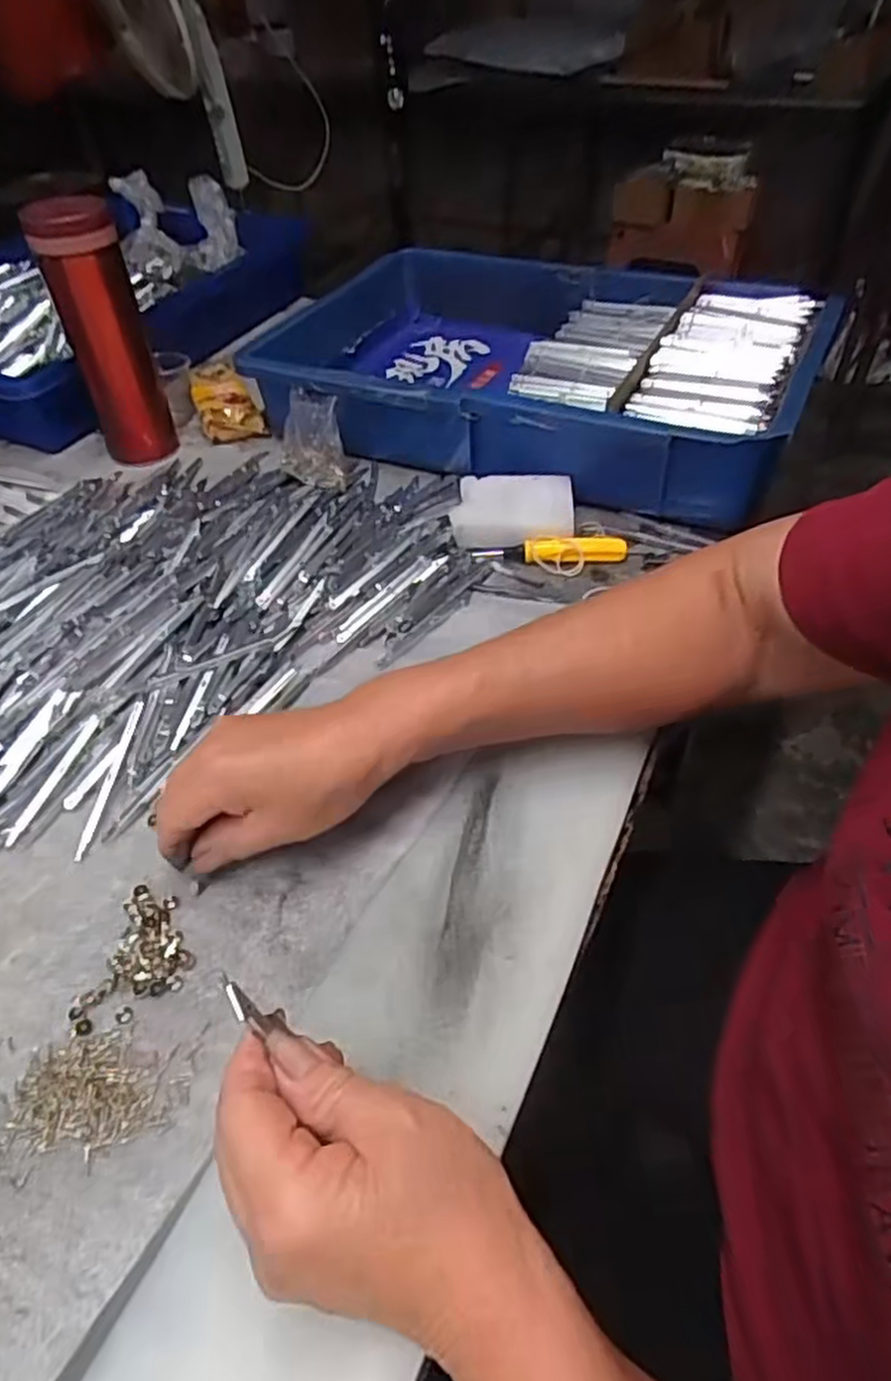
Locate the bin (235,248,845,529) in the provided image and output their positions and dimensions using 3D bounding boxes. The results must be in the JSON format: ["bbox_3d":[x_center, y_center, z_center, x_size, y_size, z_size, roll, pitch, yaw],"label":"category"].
[{"bbox_3d":[0.071,-0.278,0.649,0.438,0.092,0.286,16,49,17],"label":"bin"}]

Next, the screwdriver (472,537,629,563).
[{"bbox_3d":[0.072,-0.096,0.522,0.103,0.016,0.018,-3,46,-2],"label":"screwdriver"}]

